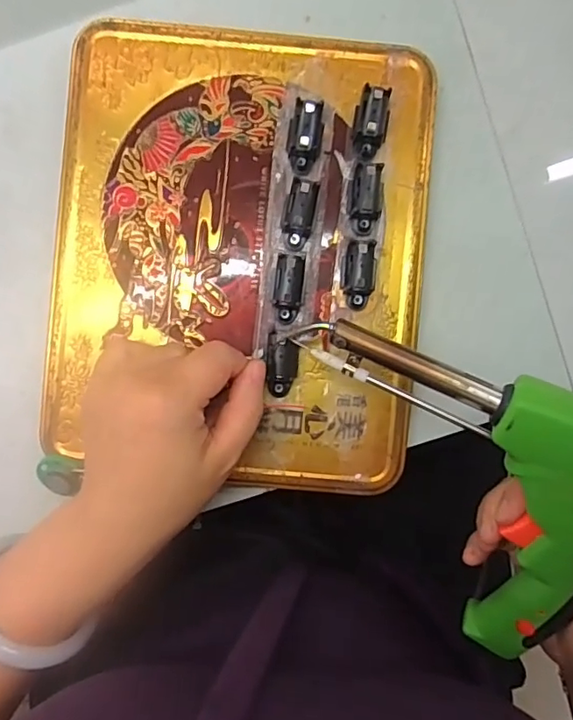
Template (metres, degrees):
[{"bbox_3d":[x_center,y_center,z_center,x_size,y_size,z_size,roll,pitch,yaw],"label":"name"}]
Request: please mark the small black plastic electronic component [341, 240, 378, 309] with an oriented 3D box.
[{"bbox_3d":[0.038,-0.044,0.280,0.019,0.013,0.033,4,91,-1],"label":"small black plastic electronic component"}]

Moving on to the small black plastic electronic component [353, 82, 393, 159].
[{"bbox_3d":[0.044,-0.123,0.281,0.017,0.012,0.035,5,91,-1],"label":"small black plastic electronic component"}]

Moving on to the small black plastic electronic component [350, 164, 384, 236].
[{"bbox_3d":[0.041,-0.083,0.280,0.015,0.013,0.033,3,91,-1],"label":"small black plastic electronic component"}]

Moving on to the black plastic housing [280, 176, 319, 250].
[{"bbox_3d":[0.007,-0.076,0.278,0.016,0.013,0.035,11,91,-1],"label":"black plastic housing"}]

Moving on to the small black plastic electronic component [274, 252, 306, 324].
[{"bbox_3d":[0.001,-0.037,0.281,0.015,0.007,0.035,7,91,-1],"label":"small black plastic electronic component"}]

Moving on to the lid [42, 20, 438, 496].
[{"bbox_3d":[-0.024,-0.054,0.282,0.191,0.014,0.233,5,91,-1],"label":"lid"}]

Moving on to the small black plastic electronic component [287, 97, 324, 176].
[{"bbox_3d":[0.010,-0.115,0.278,0.018,0.016,0.035,7,91,-1],"label":"small black plastic electronic component"}]

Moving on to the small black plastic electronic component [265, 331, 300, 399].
[{"bbox_3d":[-0.002,0.003,0.284,0.017,0.005,0.032,8,91,-1],"label":"small black plastic electronic component"}]

